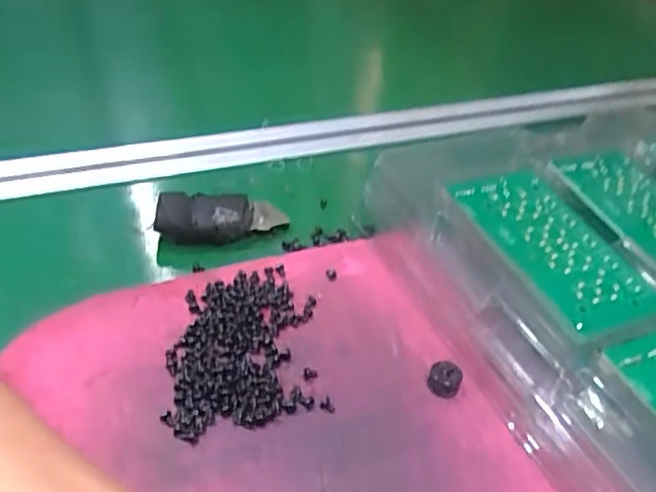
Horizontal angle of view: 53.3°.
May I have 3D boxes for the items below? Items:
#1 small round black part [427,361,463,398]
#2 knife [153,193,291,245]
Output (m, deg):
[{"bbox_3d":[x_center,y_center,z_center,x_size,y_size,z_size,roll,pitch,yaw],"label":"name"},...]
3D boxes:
[{"bbox_3d":[0.052,0.059,0.292,0.014,0.011,0.012,15,44,12],"label":"small round black part"},{"bbox_3d":[-0.060,-0.017,0.365,0.069,0.018,0.025,0,43,-4],"label":"knife"}]

